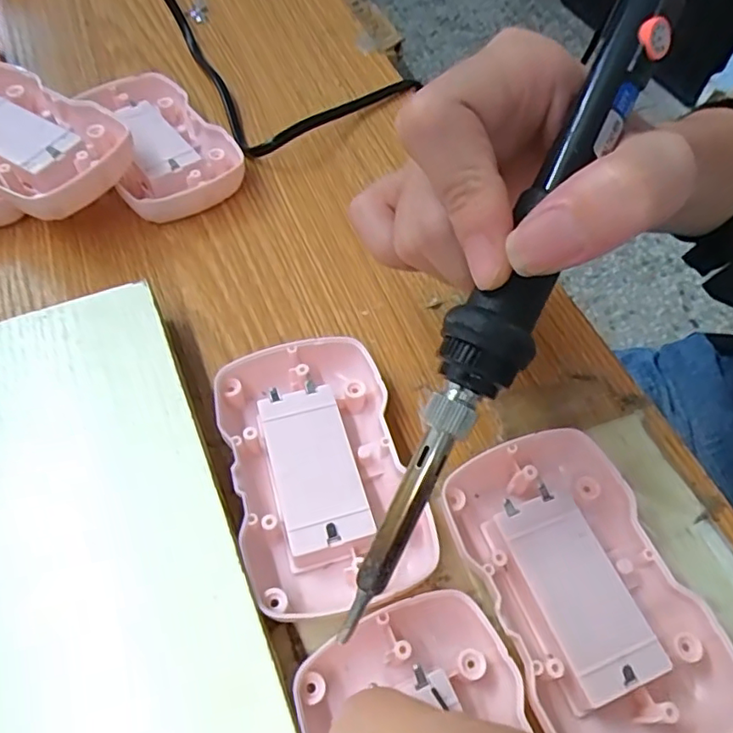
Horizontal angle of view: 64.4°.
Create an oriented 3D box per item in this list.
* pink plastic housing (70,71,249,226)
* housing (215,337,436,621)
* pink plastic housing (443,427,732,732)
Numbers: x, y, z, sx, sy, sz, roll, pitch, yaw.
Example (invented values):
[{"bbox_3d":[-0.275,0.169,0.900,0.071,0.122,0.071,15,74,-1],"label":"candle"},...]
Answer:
[{"bbox_3d":[-0.096,-0.101,0.268,0.052,0.023,0.088,-30,62,-21],"label":"pink plastic housing"},{"bbox_3d":[-0.015,0.030,0.185,0.055,0.015,0.083,-13,58,-12],"label":"housing"},{"bbox_3d":[0.060,0.061,0.167,0.053,0.017,0.090,-17,58,-14],"label":"pink plastic housing"}]

